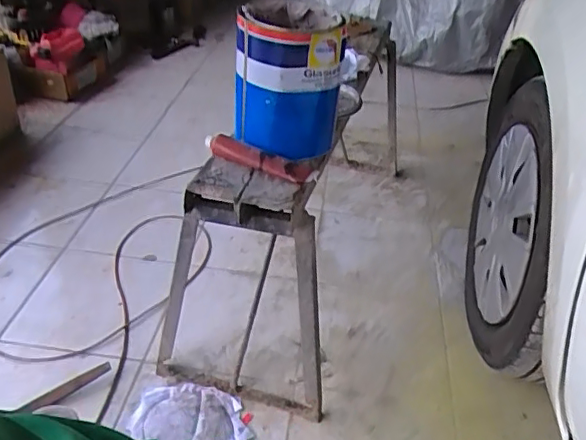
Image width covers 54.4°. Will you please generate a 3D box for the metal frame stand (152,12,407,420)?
[{"bbox_3d":[0.120,-0.117,1.351,0.308,0.467,1.075,17,37,18],"label":"metal frame stand"}]

